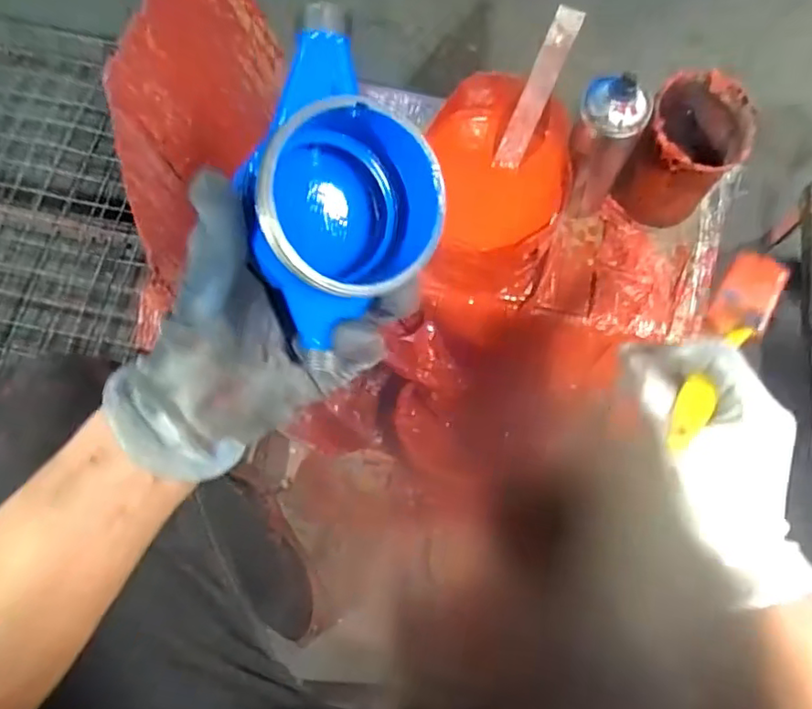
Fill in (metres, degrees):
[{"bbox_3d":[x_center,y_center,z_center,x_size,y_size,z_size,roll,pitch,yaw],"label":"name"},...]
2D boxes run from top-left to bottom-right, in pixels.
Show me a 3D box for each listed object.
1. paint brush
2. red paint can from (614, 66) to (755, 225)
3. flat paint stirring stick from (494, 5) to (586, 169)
[{"bbox_3d":[0.205,-0.008,0.381,0.033,0.014,0.159,33,67,9],"label":"paint brush"},{"bbox_3d":[0.299,-0.218,0.649,0.104,0.117,0.110,31,73,8],"label":"red paint can"},{"bbox_3d":[0.124,-0.250,0.566,0.025,0.007,0.143,24,115,3],"label":"flat paint stirring stick"}]

